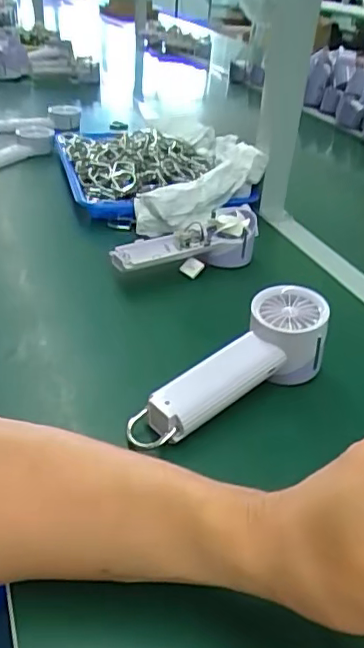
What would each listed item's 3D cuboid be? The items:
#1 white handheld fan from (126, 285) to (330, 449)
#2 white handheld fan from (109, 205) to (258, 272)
[{"bbox_3d":[0.041,0.032,0.446,0.175,0.070,0.063,-19,40,-31],"label":"white handheld fan"},{"bbox_3d":[0.003,-0.085,0.628,0.173,0.055,0.059,-12,37,-24],"label":"white handheld fan"}]

